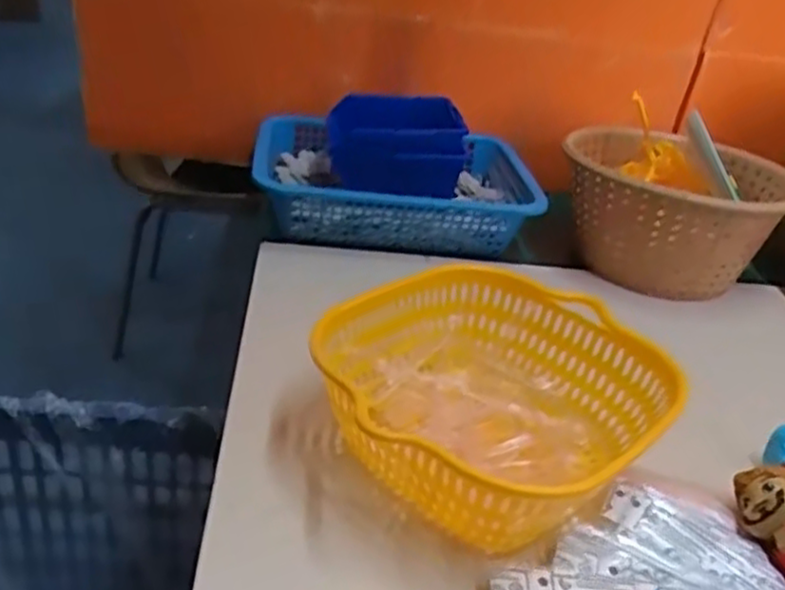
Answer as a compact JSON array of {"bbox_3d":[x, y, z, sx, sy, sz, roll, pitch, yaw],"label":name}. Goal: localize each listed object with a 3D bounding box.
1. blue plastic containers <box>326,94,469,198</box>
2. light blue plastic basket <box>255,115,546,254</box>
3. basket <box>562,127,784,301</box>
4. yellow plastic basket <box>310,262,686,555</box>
[{"bbox_3d":[0.001,-0.153,0.730,0.135,0.066,0.130,2,31,-4],"label":"blue plastic containers"},{"bbox_3d":[0.002,-0.119,0.786,0.291,0.067,0.196,4,30,-8],"label":"light blue plastic basket"},{"bbox_3d":[0.279,-0.089,0.760,0.211,0.107,0.212,11,30,4],"label":"basket"},{"bbox_3d":[0.064,0.062,0.464,0.192,0.072,0.200,29,39,34],"label":"yellow plastic basket"}]

